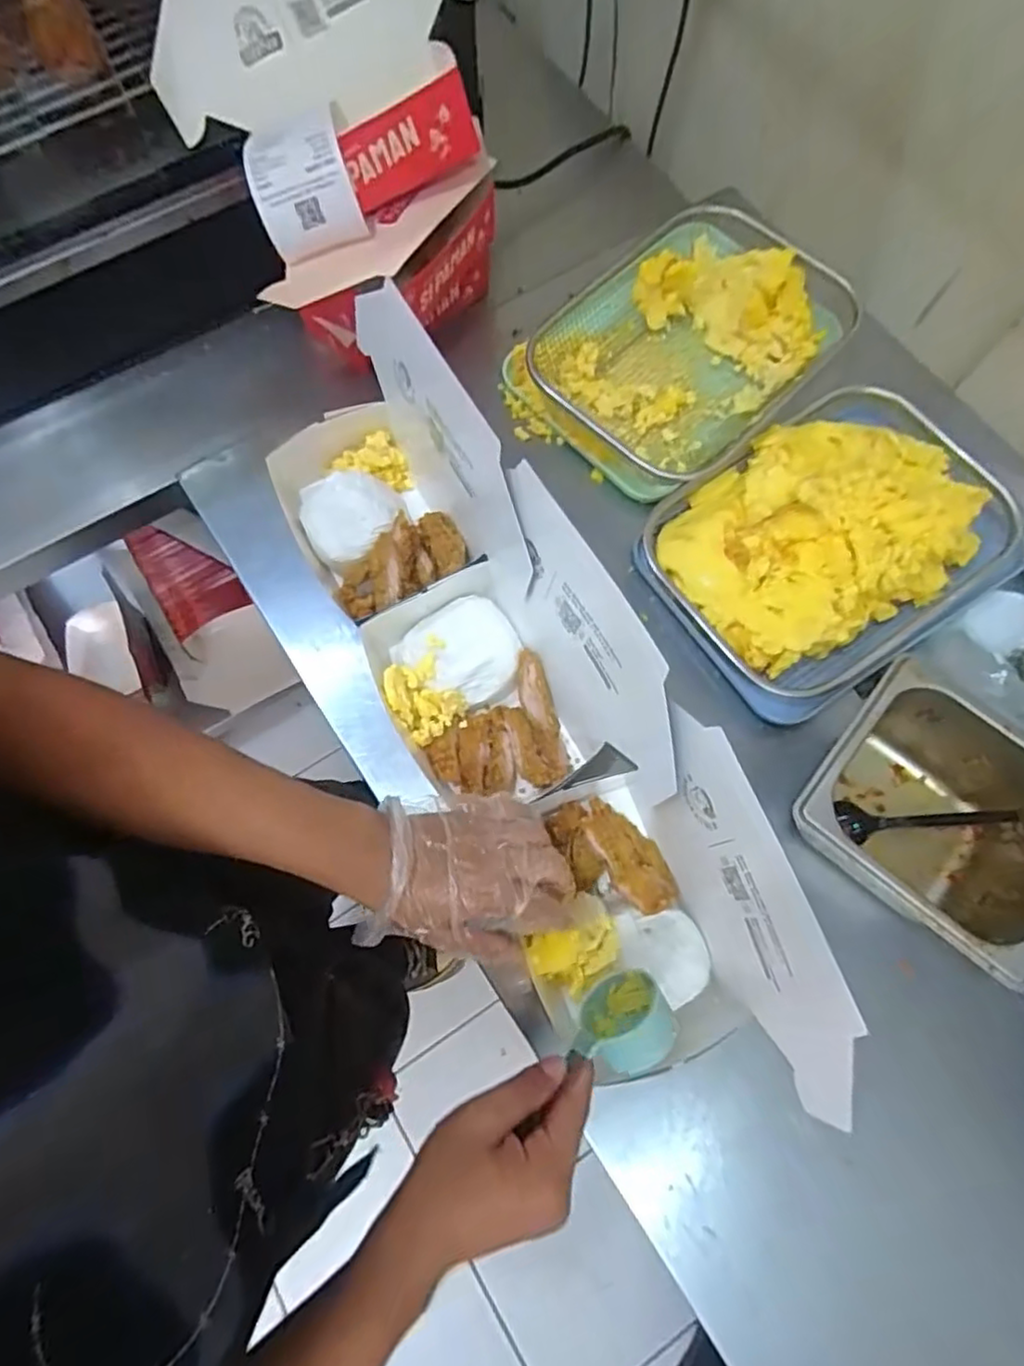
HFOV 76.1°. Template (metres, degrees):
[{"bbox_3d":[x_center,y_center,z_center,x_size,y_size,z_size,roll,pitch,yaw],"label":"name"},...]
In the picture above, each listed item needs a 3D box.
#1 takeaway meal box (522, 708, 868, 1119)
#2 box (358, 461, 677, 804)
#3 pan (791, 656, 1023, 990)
[{"bbox_3d":[0.090,0.163,0.428,0.146,0.157,0.222,-14,73,-5],"label":"takeaway meal box"},{"bbox_3d":[-0.002,0.001,0.484,0.176,0.163,0.228,-31,75,-10],"label":"box"},{"bbox_3d":[0.304,0.096,0.484,0.166,0.095,0.159,39,76,11],"label":"pan"}]

